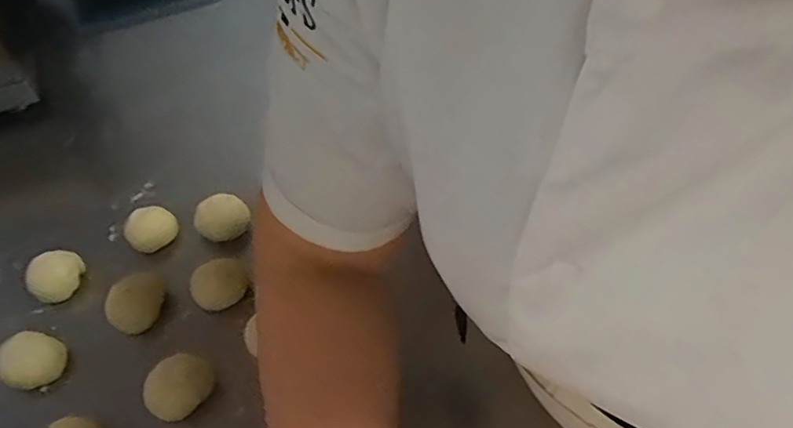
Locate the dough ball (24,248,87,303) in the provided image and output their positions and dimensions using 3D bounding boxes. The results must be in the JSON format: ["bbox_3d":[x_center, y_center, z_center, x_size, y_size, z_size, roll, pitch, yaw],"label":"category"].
[{"bbox_3d":[-0.359,0.063,0.602,0.054,0.029,0.045,-28,53,-21],"label":"dough ball"}]

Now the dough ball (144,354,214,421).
[{"bbox_3d":[-0.193,0.156,0.510,0.058,0.045,0.048,-34,56,-25],"label":"dough ball"}]

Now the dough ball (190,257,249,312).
[{"bbox_3d":[-0.181,0.072,0.582,0.057,0.043,0.052,-32,55,-24],"label":"dough ball"}]

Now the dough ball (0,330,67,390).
[{"bbox_3d":[-0.339,0.135,0.528,0.050,0.042,0.050,-1,48,1],"label":"dough ball"}]

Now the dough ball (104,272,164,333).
[{"bbox_3d":[-0.265,0.087,0.578,0.054,0.035,0.049,-25,52,-19],"label":"dough ball"}]

